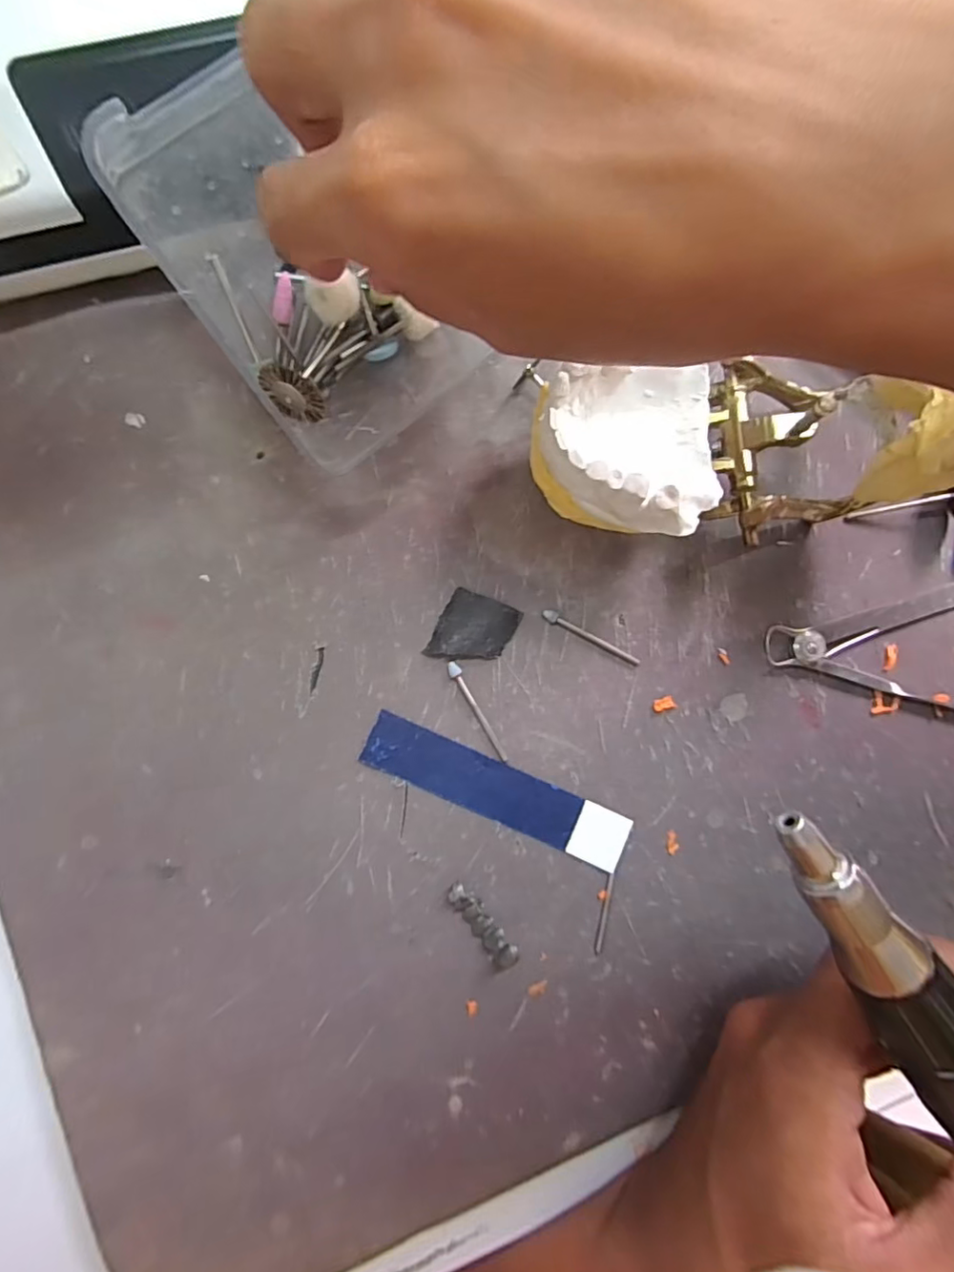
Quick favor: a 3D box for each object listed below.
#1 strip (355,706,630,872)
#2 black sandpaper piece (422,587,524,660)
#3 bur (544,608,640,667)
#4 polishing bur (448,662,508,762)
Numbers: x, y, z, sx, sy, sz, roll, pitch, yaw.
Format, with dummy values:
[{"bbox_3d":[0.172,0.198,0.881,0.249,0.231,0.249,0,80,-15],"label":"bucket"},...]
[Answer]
[{"bbox_3d":[0.008,0.058,0.213,0.102,0.004,0.020,24,83,-1],"label":"strip"},{"bbox_3d":[-0.001,-0.001,0.218,0.028,0.006,0.028,23,83,-1],"label":"black sandpaper piece"},{"bbox_3d":[0.044,0.001,0.222,0.042,0.004,0.005,30,83,0],"label":"bur"},{"bbox_3d":[0.000,0.029,0.215,0.005,0.004,0.042,-29,86,-6],"label":"polishing bur"}]

